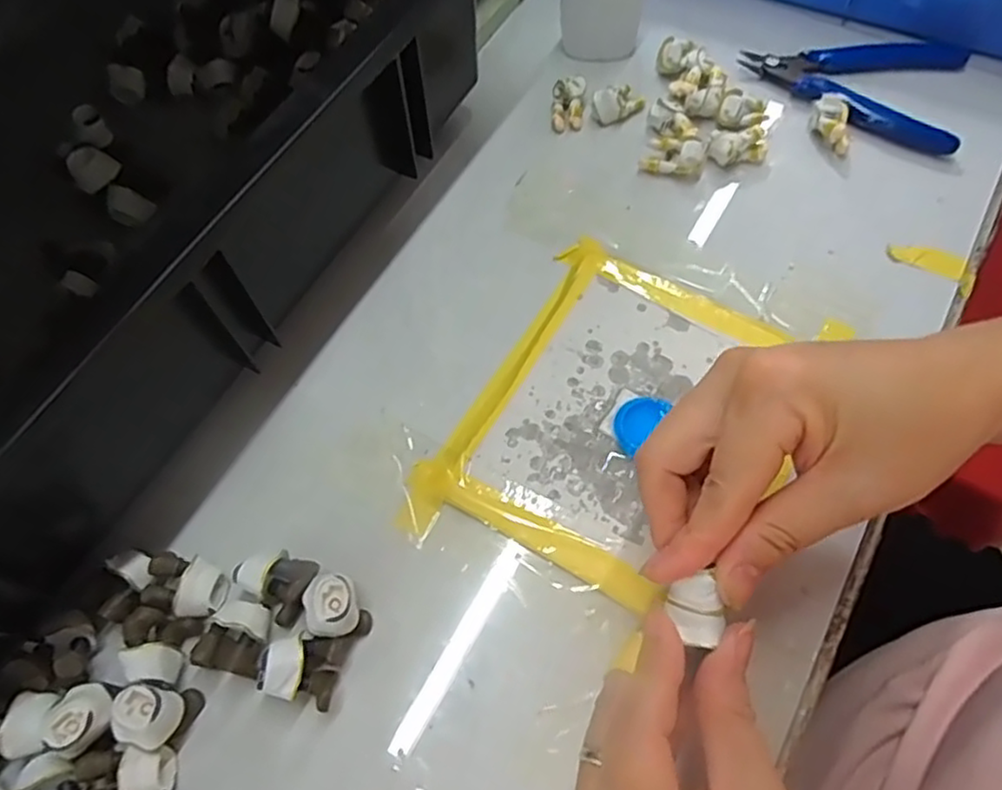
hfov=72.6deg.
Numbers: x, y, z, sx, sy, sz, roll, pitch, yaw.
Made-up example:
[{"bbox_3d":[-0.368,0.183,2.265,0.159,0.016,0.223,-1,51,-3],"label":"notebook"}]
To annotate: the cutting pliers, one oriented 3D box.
[{"bbox_3d":[0.203,-0.187,0.390,0.119,0.012,0.086,19,67,11],"label":"cutting pliers"}]

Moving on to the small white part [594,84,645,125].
[{"bbox_3d":[0.067,-0.167,0.385,0.027,0.015,0.015,-32,68,-13],"label":"small white part"}]

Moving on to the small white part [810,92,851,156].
[{"bbox_3d":[0.180,-0.147,0.370,0.019,0.017,0.029,6,65,5],"label":"small white part"}]

